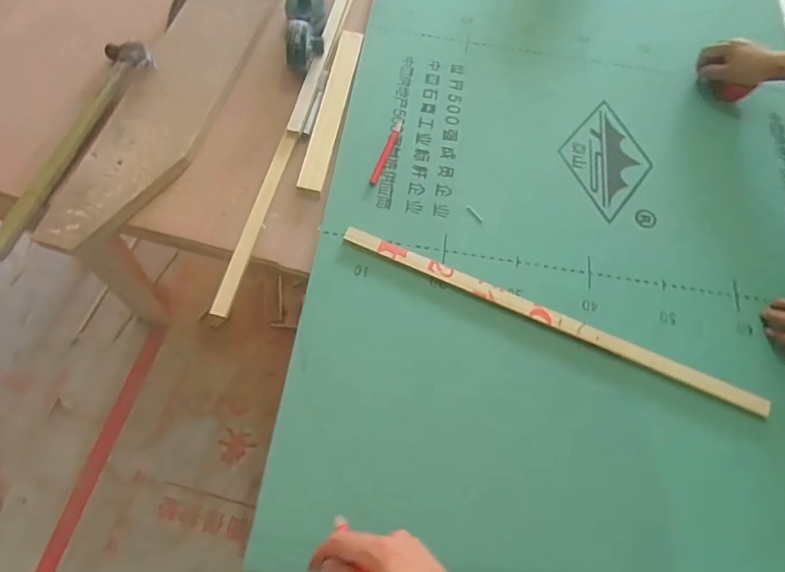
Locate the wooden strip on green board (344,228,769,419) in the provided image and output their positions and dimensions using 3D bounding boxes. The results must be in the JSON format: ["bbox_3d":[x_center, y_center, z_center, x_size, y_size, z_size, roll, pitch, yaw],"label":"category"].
[{"bbox_3d":[0.196,0.040,0.658,0.555,0.015,0.025,24,68,7],"label":"wooden strip on green board"}]

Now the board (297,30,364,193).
[{"bbox_3d":[-0.090,-0.280,0.788,0.036,0.008,0.316,10,67,2],"label":"board"}]

